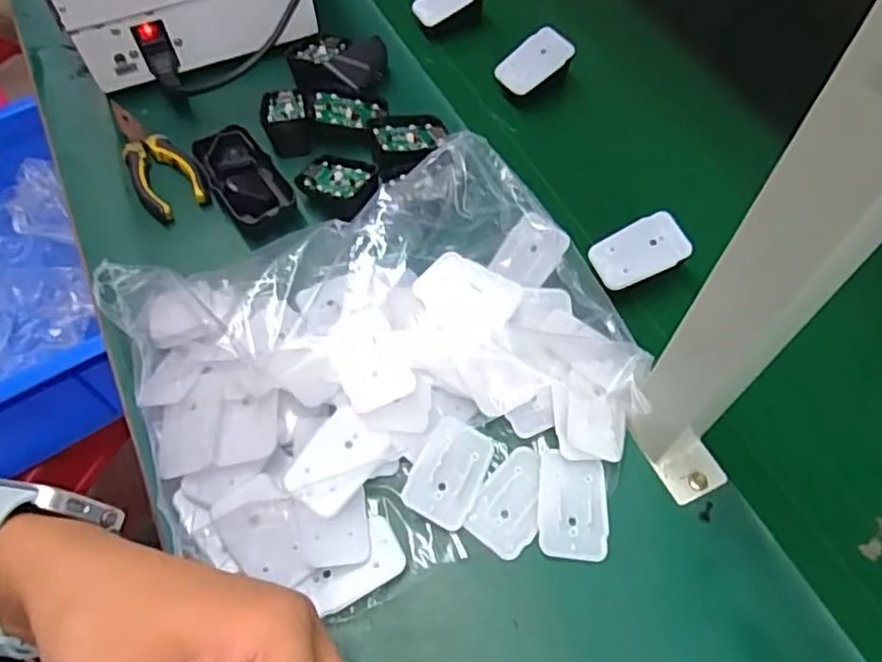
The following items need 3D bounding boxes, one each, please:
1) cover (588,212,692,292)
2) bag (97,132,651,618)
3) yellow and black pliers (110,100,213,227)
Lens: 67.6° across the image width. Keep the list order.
[{"bbox_3d":[0.149,-0.060,0.496,0.067,0.007,0.043,-30,69,8],"label":"cover"},{"bbox_3d":[-0.038,0.031,0.430,0.330,0.074,0.282,-16,62,-8],"label":"bag"},{"bbox_3d":[-0.247,-0.153,0.570,0.053,0.020,0.147,-27,64,-13],"label":"yellow and black pliers"}]

